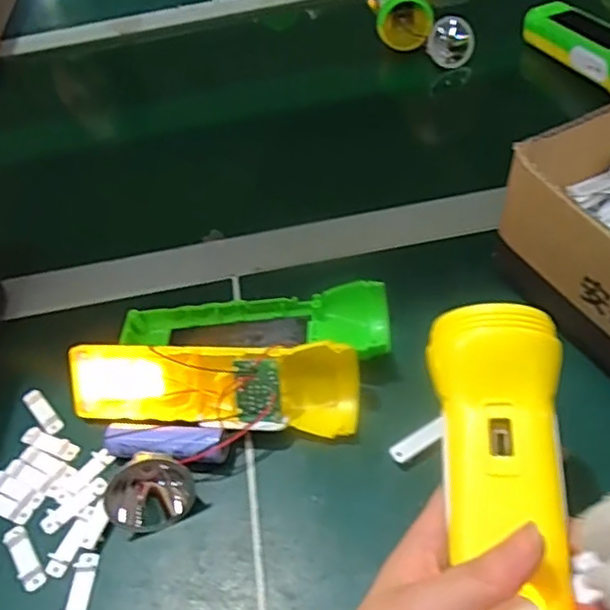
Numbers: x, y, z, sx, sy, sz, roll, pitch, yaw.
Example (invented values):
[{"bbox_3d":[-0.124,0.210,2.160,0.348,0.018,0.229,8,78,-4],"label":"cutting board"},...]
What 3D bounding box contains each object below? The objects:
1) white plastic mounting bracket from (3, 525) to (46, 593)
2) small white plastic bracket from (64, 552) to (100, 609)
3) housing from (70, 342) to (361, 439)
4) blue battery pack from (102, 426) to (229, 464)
[{"bbox_3d":[-0.143,0.128,0.323,0.011,0.004,0.038,-33,51,-20],"label":"white plastic mounting bracket"},{"bbox_3d":[-0.110,0.140,0.309,0.011,0.005,0.037,-4,47,6],"label":"small white plastic bracket"},{"bbox_3d":[-0.054,0.047,0.356,0.166,0.042,0.045,-1,49,8],"label":"housing"},{"bbox_3d":[-0.076,0.078,0.347,0.066,0.019,0.021,2,48,11],"label":"blue battery pack"}]

